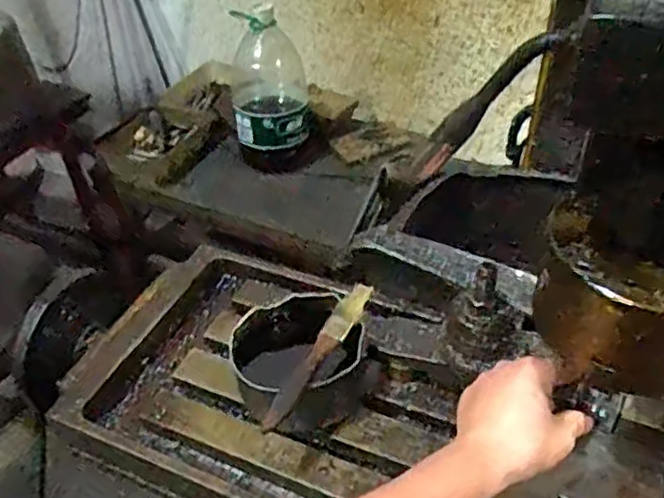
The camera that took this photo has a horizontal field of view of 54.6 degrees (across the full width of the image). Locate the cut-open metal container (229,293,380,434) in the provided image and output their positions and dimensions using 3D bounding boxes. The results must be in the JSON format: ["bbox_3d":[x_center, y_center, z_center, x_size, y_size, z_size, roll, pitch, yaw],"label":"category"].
[{"bbox_3d":[-0.019,0.101,0.537,0.115,0.079,0.111,-23,45,-21],"label":"cut-open metal container"}]

